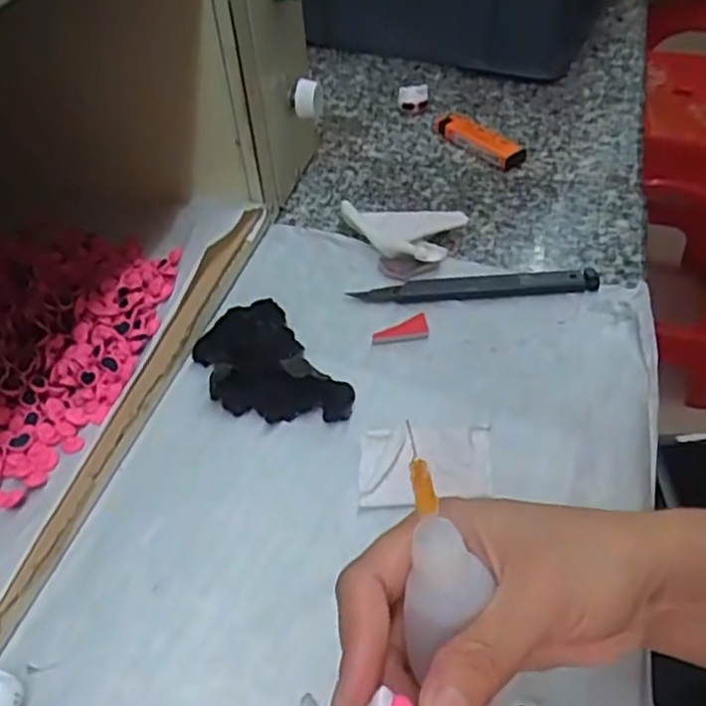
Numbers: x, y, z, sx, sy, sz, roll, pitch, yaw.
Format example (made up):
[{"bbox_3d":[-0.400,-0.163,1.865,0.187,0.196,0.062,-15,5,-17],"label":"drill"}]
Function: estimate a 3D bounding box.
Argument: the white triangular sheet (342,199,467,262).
[{"bbox_3d":[0.029,-0.078,0.472,0.078,0.018,0.045,10,48,12],"label":"white triangular sheet"}]

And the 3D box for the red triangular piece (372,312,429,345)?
[{"bbox_3d":[0.027,-0.015,0.422,0.032,0.004,0.020,-6,46,-3],"label":"red triangular piece"}]

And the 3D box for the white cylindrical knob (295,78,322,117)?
[{"bbox_3d":[-0.031,-0.170,0.484,0.018,0.023,0.018,-2,46,2],"label":"white cylindrical knob"}]

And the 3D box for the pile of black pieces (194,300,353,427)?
[{"bbox_3d":[-0.050,0.005,0.397,0.059,0.018,0.105,-24,49,-18],"label":"pile of black pieces"}]

